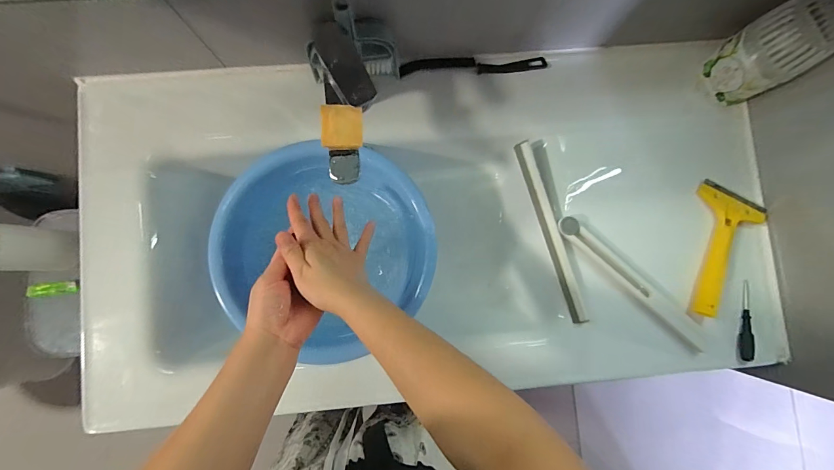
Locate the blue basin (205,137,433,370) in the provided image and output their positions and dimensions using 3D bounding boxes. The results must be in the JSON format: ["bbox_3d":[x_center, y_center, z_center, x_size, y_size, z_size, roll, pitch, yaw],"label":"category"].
[{"bbox_3d":[-0.132,0.017,0.579,0.312,0.091,0.292,0,85,-2],"label":"blue basin"}]

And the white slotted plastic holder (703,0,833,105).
[{"bbox_3d":[0.479,-0.247,0.503,0.067,0.126,0.090,-27,87,-4],"label":"white slotted plastic holder"}]

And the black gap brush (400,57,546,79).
[{"bbox_3d":[0.087,-0.261,0.558,0.225,0.023,0.022,-6,85,-3],"label":"black gap brush"}]

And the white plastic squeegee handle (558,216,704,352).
[{"bbox_3d":[0.317,0.067,0.540,0.268,0.017,0.034,42,85,1],"label":"white plastic squeegee handle"}]

